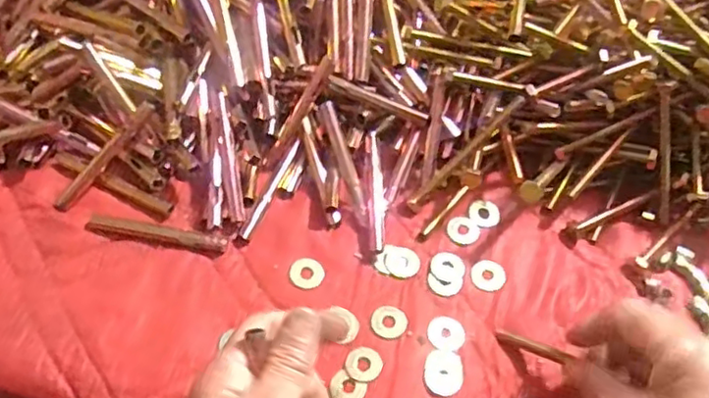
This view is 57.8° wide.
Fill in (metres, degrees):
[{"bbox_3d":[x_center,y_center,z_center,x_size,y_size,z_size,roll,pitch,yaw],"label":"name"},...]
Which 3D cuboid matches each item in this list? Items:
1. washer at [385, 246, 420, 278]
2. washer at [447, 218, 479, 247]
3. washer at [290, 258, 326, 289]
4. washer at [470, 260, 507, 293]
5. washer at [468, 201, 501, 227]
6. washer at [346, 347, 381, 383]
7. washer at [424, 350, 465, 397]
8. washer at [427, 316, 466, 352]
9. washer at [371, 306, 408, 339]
[{"bbox_3d":[0.032,0.042,0.426,0.022,0.005,0.022,3,57,-4],"label":"washer"},{"bbox_3d":[0.075,0.022,0.443,0.022,0.004,0.021,2,57,-3],"label":"washer"},{"bbox_3d":[-0.031,0.047,0.416,0.022,0.004,0.020,3,57,-4],"label":"washer"},{"bbox_3d":[0.089,0.050,0.423,0.023,0.004,0.023,3,57,-4],"label":"washer"},{"bbox_3d":[0.092,0.009,0.452,0.022,0.004,0.023,3,57,-4],"label":"washer"},{"bbox_3d":[0.006,0.099,0.384,0.021,0.004,0.021,3,57,-4],"label":"washer"},{"bbox_3d":[0.054,0.104,0.384,0.023,0.004,0.027,15,57,4],"label":"washer"},{"bbox_3d":[0.057,0.084,0.399,0.023,0.004,0.023,3,57,-4],"label":"washer"},{"bbox_3d":[0.022,0.077,0.401,0.022,0.004,0.021,3,57,-4],"label":"washer"}]

